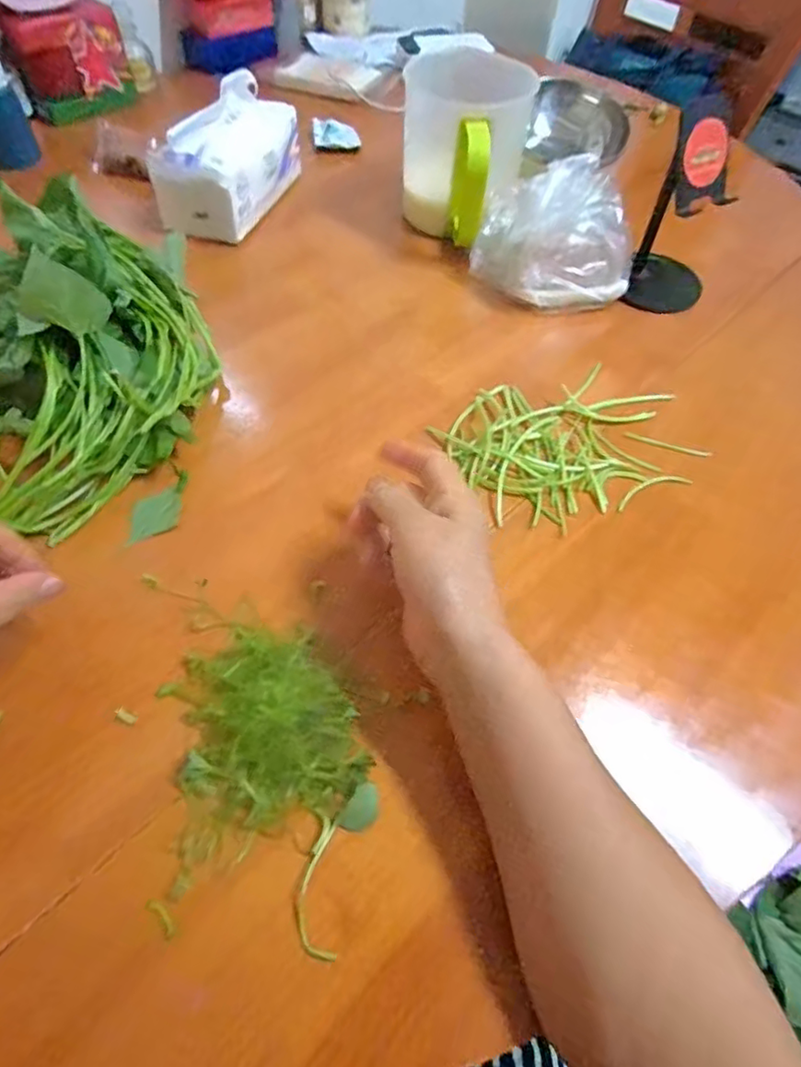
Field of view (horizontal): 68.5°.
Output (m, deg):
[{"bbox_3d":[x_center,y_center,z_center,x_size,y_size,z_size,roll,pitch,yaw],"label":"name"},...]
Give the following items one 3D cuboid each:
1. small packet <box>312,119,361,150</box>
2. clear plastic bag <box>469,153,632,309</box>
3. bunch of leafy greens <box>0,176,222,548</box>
[{"bbox_3d":[-0.083,-0.519,0.766,0.061,0.017,0.051,-2,56,-4],"label":"small packet"},{"bbox_3d":[0.143,-0.285,0.553,0.137,0.100,0.090,39,63,22],"label":"clear plastic bag"},{"bbox_3d":[-0.251,-0.138,0.423,0.191,0.117,0.251,4,56,0],"label":"bunch of leafy greens"}]

